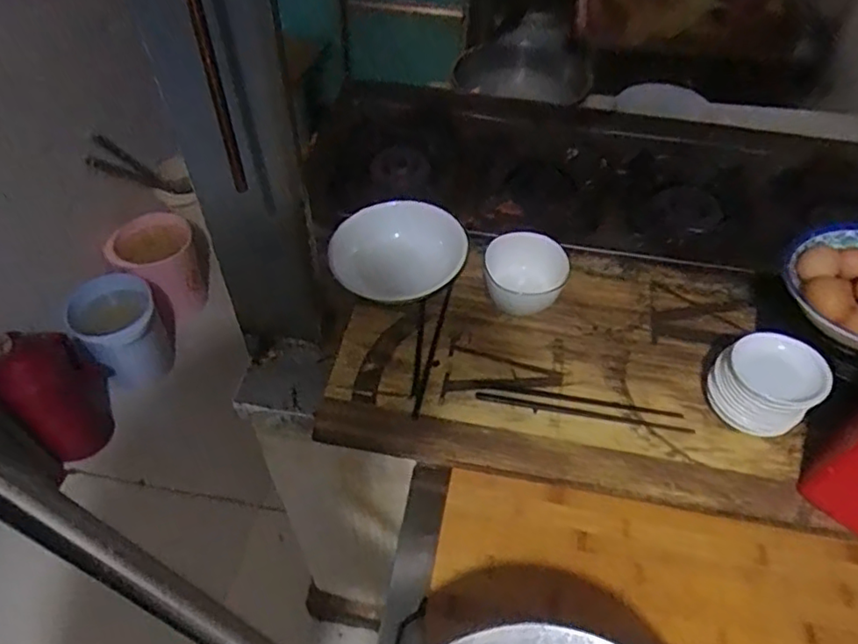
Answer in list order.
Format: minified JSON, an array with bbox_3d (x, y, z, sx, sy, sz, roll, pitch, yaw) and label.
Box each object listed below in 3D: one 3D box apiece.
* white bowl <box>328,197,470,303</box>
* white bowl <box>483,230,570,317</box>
[{"bbox_3d":[-0.036,-0.075,0.748,0.149,0.068,0.144,1,51,-1],"label":"white bowl"},{"bbox_3d":[0.116,-0.058,0.751,0.100,0.062,0.083,11,53,6],"label":"white bowl"}]

